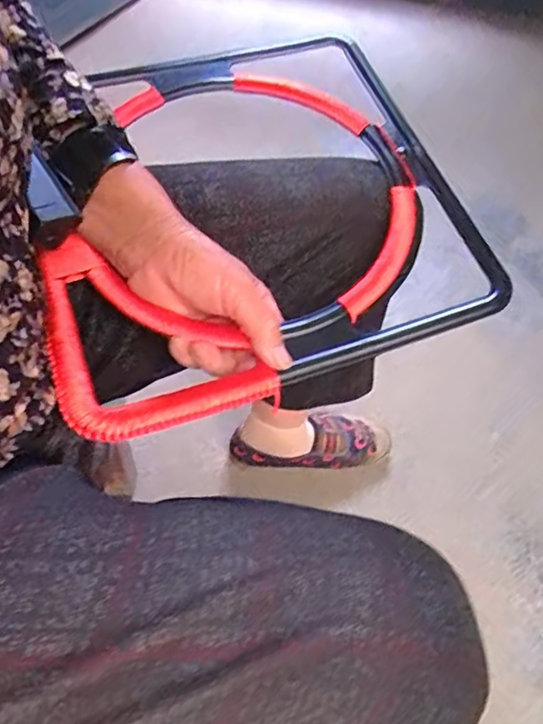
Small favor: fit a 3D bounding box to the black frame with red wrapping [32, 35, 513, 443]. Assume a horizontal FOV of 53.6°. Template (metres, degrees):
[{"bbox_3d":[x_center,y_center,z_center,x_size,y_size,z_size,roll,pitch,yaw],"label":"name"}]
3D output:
[{"bbox_3d":[-0.027,-0.134,0.431,0.332,0.017,0.341,-17,67,-11],"label":"black frame with red wrapping"}]

